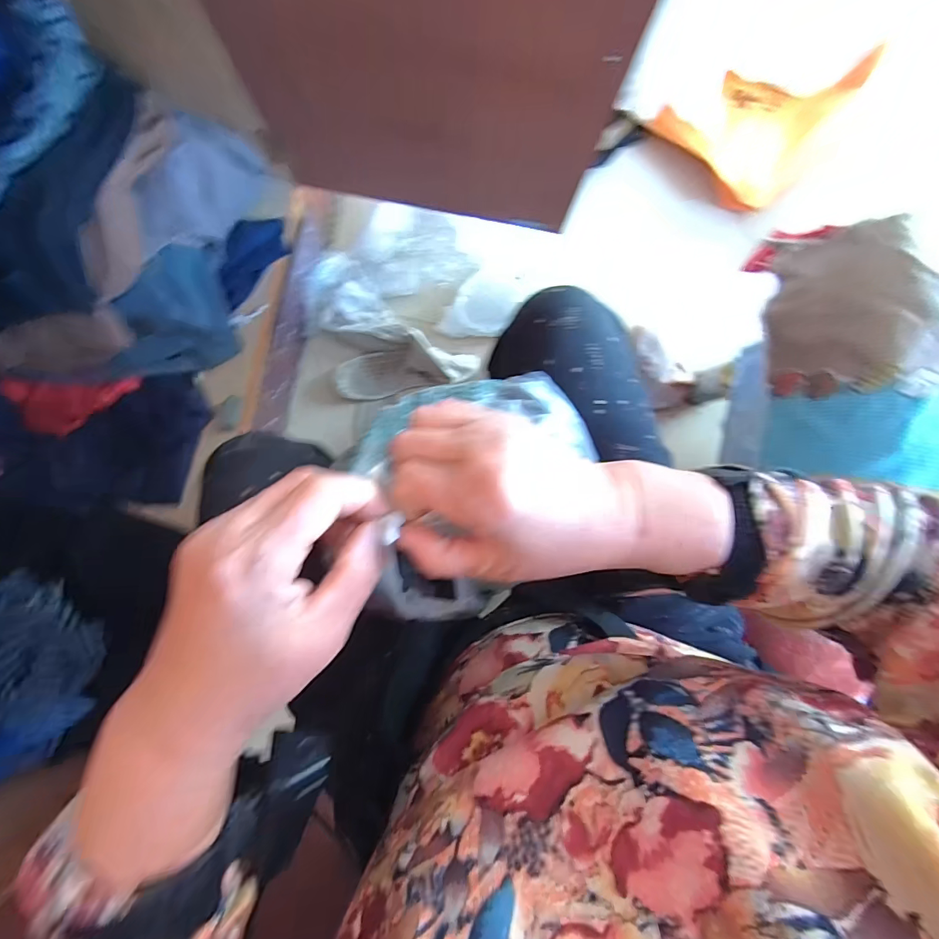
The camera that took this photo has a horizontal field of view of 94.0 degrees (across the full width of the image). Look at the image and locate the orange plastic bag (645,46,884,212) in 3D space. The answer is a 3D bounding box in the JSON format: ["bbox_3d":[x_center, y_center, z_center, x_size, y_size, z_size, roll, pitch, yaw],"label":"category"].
[{"bbox_3d":[0.580,-0.646,0.819,0.429,0.086,0.240,-28,91,-3],"label":"orange plastic bag"}]

